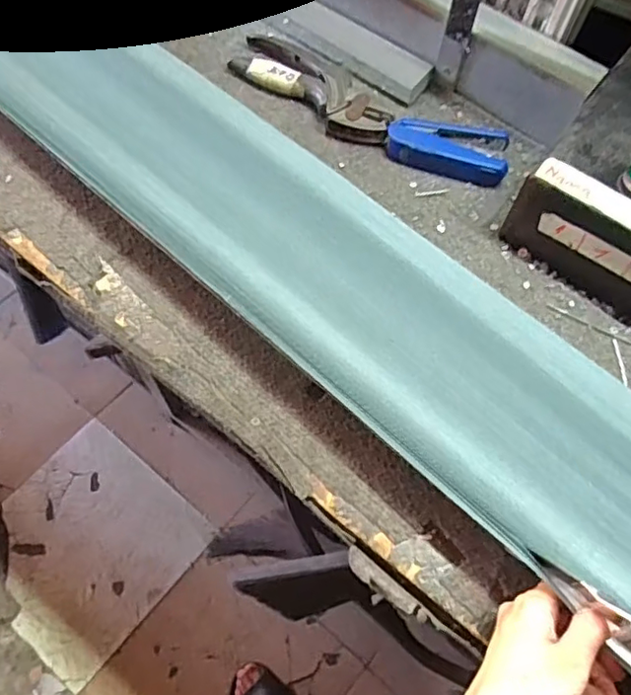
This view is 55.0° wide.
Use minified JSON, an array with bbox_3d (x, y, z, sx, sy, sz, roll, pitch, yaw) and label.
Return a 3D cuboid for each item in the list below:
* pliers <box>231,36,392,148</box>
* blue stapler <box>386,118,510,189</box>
[{"bbox_3d":[-0.006,-0.251,0.590,0.182,0.022,0.059,41,69,16],"label":"pliers"},{"bbox_3d":[0.123,-0.185,0.564,0.109,0.022,0.056,10,64,2],"label":"blue stapler"}]

